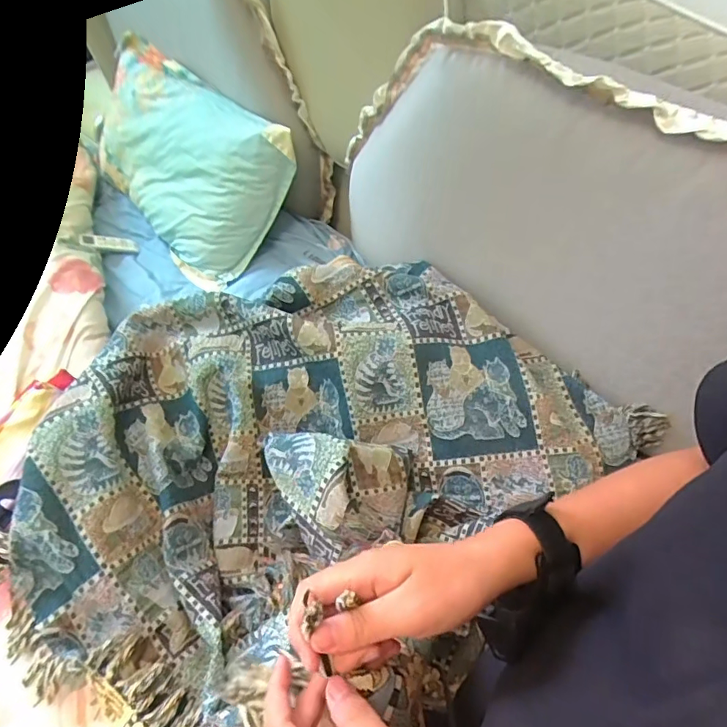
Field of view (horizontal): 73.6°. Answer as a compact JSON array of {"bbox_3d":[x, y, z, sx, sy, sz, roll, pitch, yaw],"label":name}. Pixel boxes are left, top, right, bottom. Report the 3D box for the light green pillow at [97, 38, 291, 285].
[{"bbox_3d":[-0.434,-0.481,1.127,0.579,0.352,0.098,38,21,19],"label":"light green pillow"}]

